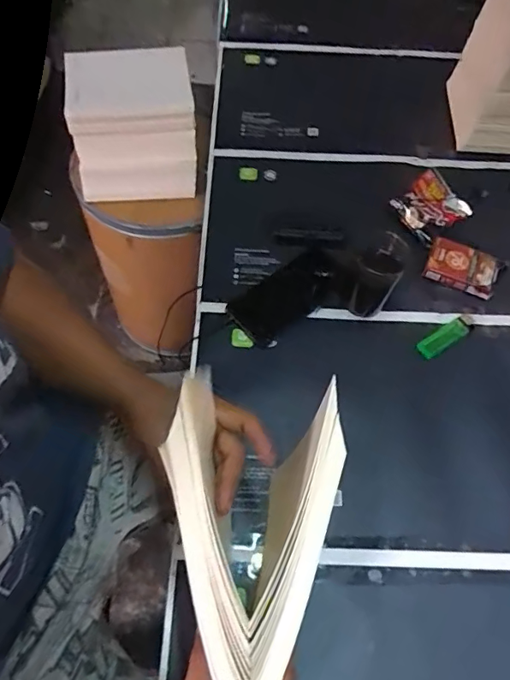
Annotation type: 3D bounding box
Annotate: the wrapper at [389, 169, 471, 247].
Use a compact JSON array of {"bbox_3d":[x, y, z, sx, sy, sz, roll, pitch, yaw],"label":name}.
[{"bbox_3d":[0.248,-0.191,0.699,0.090,0.027,0.083,-34,68,-19],"label":"wrapper"}]

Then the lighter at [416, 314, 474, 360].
[{"bbox_3d":[0.236,-0.007,0.607,0.085,0.010,0.025,-31,67,-18],"label":"lighter"}]

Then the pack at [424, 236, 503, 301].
[{"bbox_3d":[0.275,-0.095,0.652,0.095,0.024,0.064,18,62,7],"label":"pack"}]

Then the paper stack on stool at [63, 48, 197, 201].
[{"bbox_3d":[-0.235,-0.414,0.964,0.229,0.192,0.182,-7,61,-6],"label":"paper stack on stool"}]

